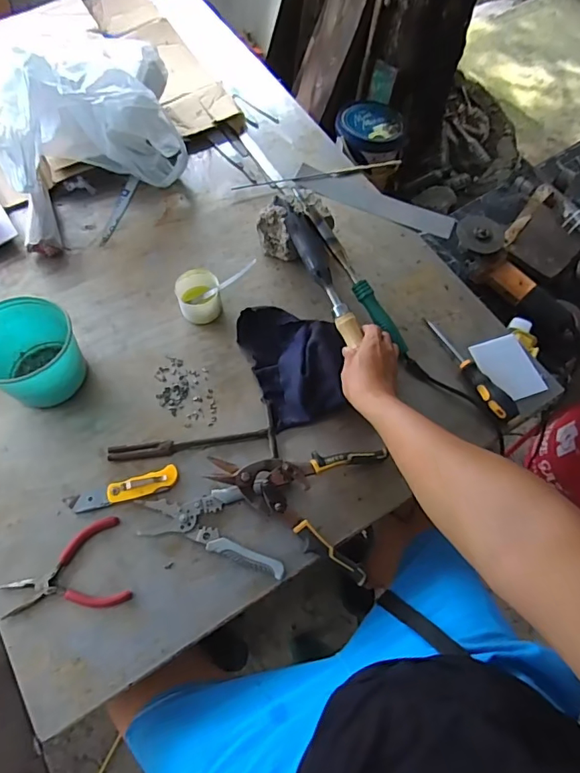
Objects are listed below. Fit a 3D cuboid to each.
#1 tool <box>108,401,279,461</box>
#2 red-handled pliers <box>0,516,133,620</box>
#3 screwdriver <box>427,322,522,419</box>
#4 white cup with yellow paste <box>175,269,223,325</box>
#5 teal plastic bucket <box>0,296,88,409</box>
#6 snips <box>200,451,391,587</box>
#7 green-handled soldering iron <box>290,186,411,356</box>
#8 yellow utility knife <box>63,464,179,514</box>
[{"bbox_3d":[-0.132,0.066,0.666,0.224,0.009,0.076,-3,65,-5],"label":"tool"},{"bbox_3d":[-0.271,0.226,0.582,0.140,0.006,0.101,-15,67,-10],"label":"red-handled pliers"},{"bbox_3d":[0.269,-0.032,0.717,0.031,0.033,0.190,-22,68,-13],"label":"screwdriver"},{"bbox_3d":[-0.139,-0.137,0.737,0.065,0.046,0.067,1,65,-3],"label":"white cup with yellow paste"},{"bbox_3d":[-0.356,-0.040,0.662,0.122,0.102,0.138,-37,72,-18],"label":"teal plastic bucket"},{"bbox_3d":[0.007,0.130,0.619,0.214,0.027,0.161,17,65,5],"label":"snips"},{"bbox_3d":[0.089,-0.182,0.743,0.029,0.024,0.310,-30,83,-16],"label":"green-handled soldering iron"},{"bbox_3d":[-0.216,0.136,0.627,0.141,0.013,0.029,-16,67,-10],"label":"yellow utility knife"}]

